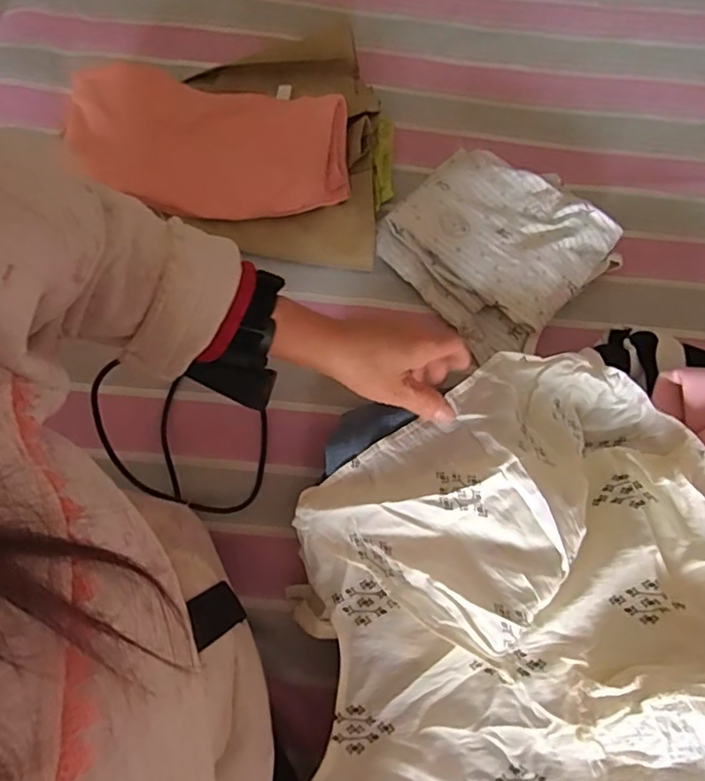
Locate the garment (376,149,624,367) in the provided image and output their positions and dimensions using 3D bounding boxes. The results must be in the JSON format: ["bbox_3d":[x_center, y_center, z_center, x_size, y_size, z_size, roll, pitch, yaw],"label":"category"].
[{"bbox_3d":[0.152,-0.161,0.619,0.199,0.074,0.219,-38,75,-13],"label":"garment"}]

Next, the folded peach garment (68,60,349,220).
[{"bbox_3d":[-0.158,-0.270,0.612,0.312,0.050,0.162,16,71,5],"label":"folded peach garment"}]

